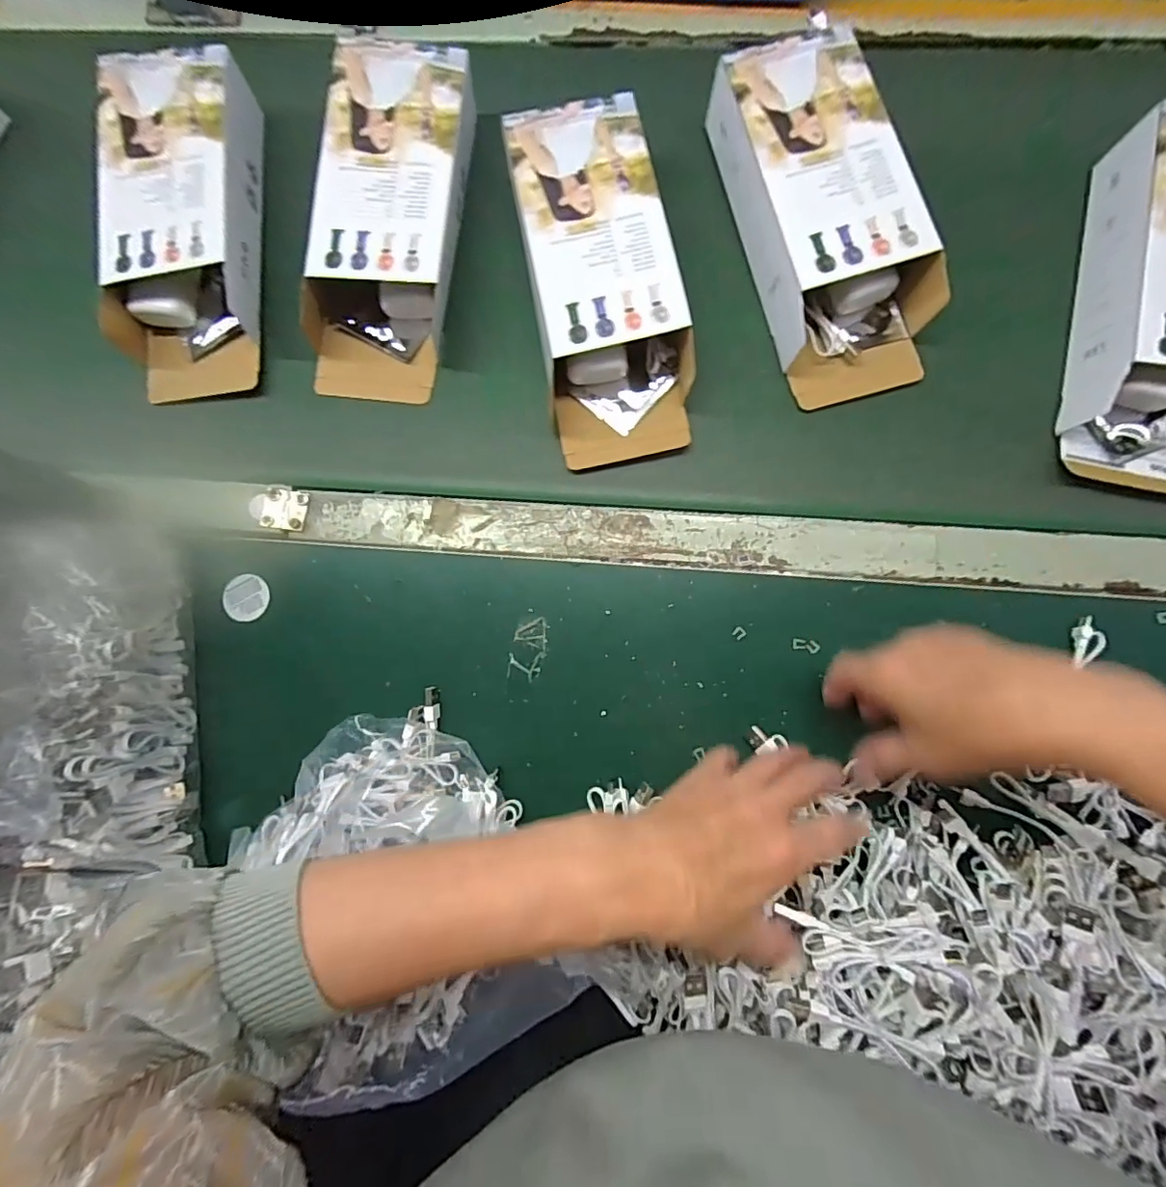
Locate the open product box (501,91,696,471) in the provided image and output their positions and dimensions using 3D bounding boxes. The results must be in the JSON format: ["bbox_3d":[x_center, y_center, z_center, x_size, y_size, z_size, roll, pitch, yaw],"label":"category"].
[{"bbox_3d":[0.014,-0.227,0.396,0.102,0.052,0.249,-9,82,2],"label":"open product box"}]

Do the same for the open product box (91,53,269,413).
[{"bbox_3d":[-0.302,-0.282,0.417,0.110,0.064,0.245,-4,82,3],"label":"open product box"}]

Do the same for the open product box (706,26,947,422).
[{"bbox_3d":[0.177,-0.275,0.390,0.102,0.052,0.251,-16,81,1],"label":"open product box"}]

